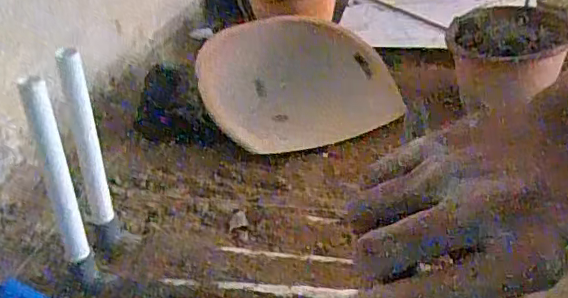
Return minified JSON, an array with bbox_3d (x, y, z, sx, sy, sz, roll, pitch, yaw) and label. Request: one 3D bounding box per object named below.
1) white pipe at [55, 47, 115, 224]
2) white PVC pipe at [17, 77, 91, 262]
[{"bbox_3d":[-0.286,-0.016,0.848,0.035,0.274,0.033,-16,33,-20],"label":"white pipe"},{"bbox_3d":[-0.308,0.032,0.793,0.034,0.280,0.033,-17,33,-22],"label":"white PVC pipe"}]

